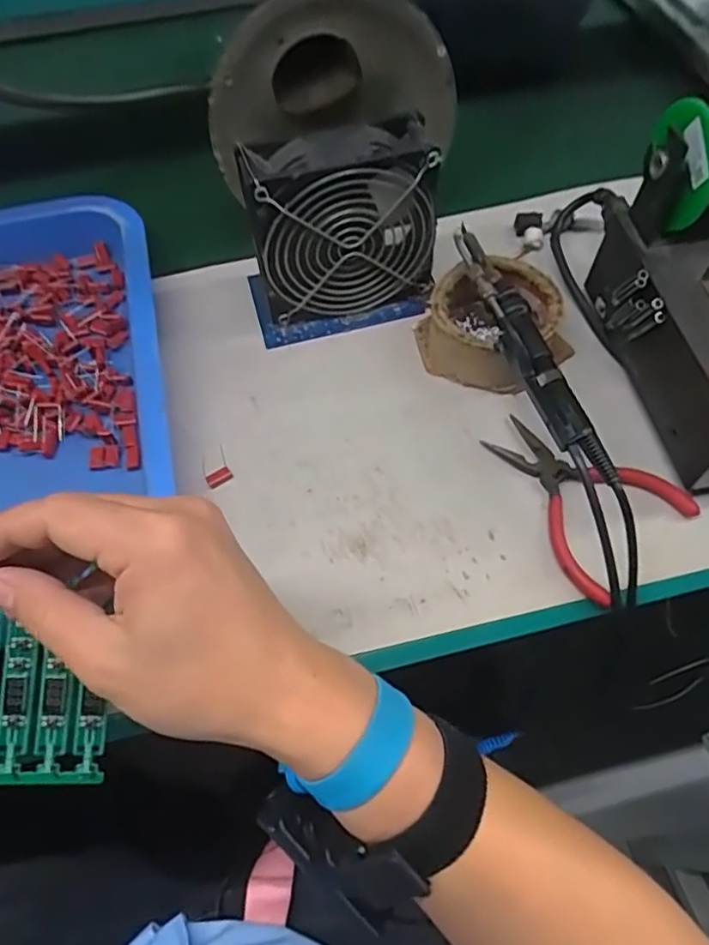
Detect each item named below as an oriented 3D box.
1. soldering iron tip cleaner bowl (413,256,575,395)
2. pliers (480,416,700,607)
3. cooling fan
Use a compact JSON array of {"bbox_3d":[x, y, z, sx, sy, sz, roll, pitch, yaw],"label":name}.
[{"bbox_3d":[0.099,-0.103,0.433,0.110,0.047,0.088,20,64,14],"label":"soldering iron tip cleaner bowl"},{"bbox_3d":[0.133,0.010,0.388,0.088,0.016,0.118,-40,66,-18],"label":"pliers"},{"bbox_3d":[-0.007,-0.162,0.424,0.120,0.126,0.041,-17,61,-7],"label":"cooling fan"}]

